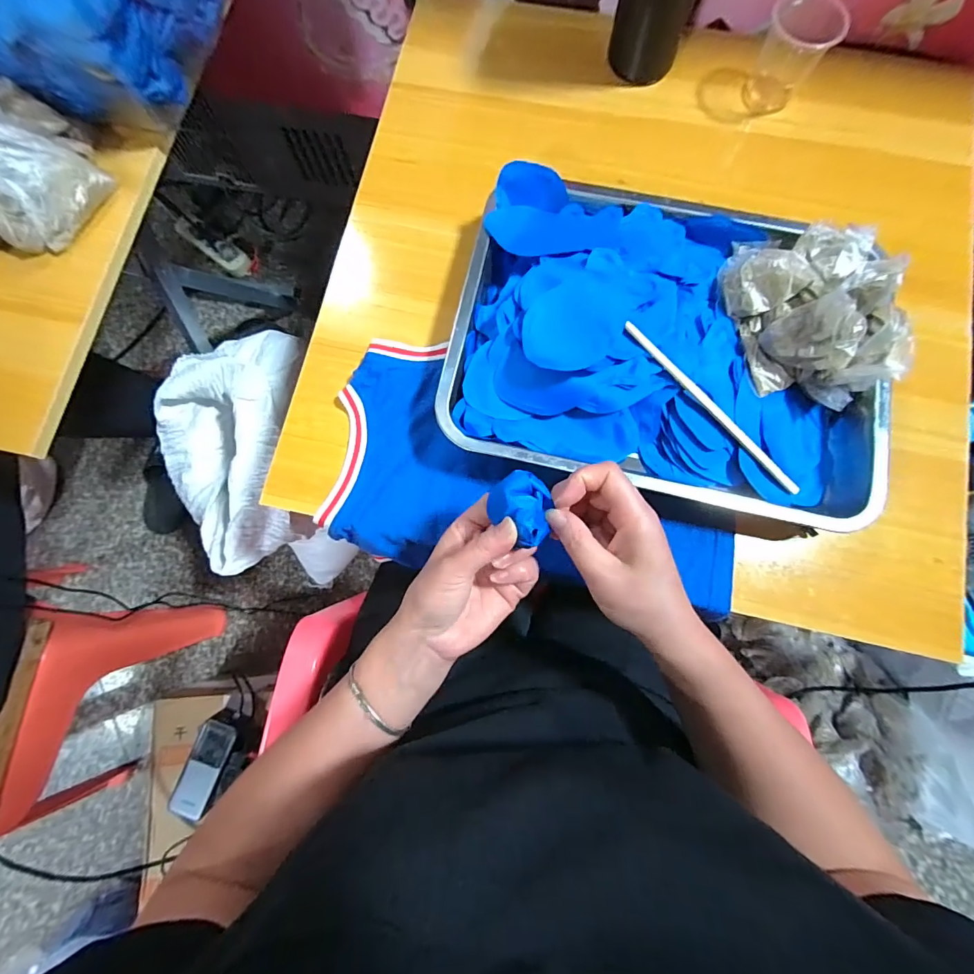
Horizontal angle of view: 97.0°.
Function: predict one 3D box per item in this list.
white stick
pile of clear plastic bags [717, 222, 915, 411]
[{"bbox_3d":[0.179,-0.060,0.342,0.192,0.006,0.008,42,84,-6],"label":"white stick"},{"bbox_3d":[0.264,-0.148,0.343,0.118,0.042,0.163,-23,81,-2],"label":"pile of clear plastic bags"}]

